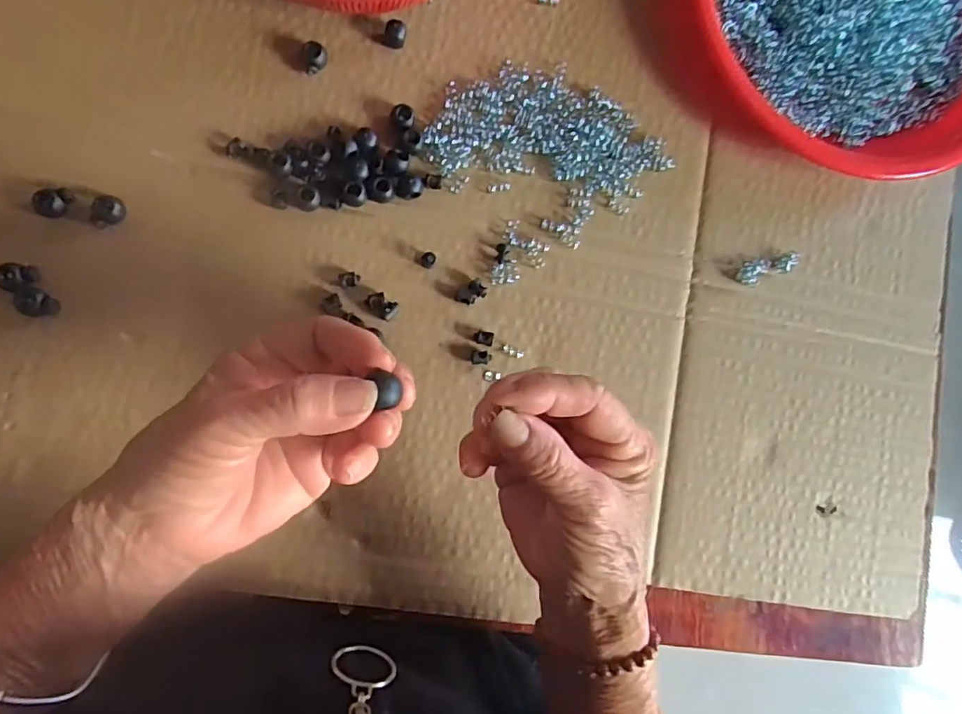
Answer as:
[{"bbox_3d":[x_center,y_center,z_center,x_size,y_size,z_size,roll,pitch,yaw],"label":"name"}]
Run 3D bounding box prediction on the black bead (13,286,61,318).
[{"bbox_3d":[-0.242,-0.029,0.294,0.017,0.011,0.015,20,84,-7],"label":"black bead"}]

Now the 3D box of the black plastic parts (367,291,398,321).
[{"bbox_3d":[-0.059,-0.031,0.324,0.019,0.006,0.012,34,83,-5],"label":"black plastic parts"}]

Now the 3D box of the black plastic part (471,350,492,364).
[{"bbox_3d":[0.000,0.000,0.331,0.012,0.005,0.008,-1,87,-8],"label":"black plastic part"}]

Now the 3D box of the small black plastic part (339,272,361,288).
[{"bbox_3d":[-0.078,-0.047,0.323,0.012,0.006,0.009,-20,90,-9],"label":"small black plastic part"}]

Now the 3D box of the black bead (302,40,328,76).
[{"bbox_3d":[-0.100,-0.181,0.326,0.014,0.013,0.014,0,87,-8],"label":"black bead"}]

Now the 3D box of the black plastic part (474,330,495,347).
[{"bbox_3d":[0.002,-0.012,0.332,0.012,0.008,0.009,14,85,-7],"label":"black plastic part"}]

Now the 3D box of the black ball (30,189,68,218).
[{"bbox_3d":[-0.239,-0.084,0.301,0.016,0.013,0.015,0,87,-8],"label":"black ball"}]

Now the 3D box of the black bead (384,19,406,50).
[{"bbox_3d":[-0.053,-0.200,0.335,0.013,0.013,0.012,5,86,-8],"label":"black bead"}]

